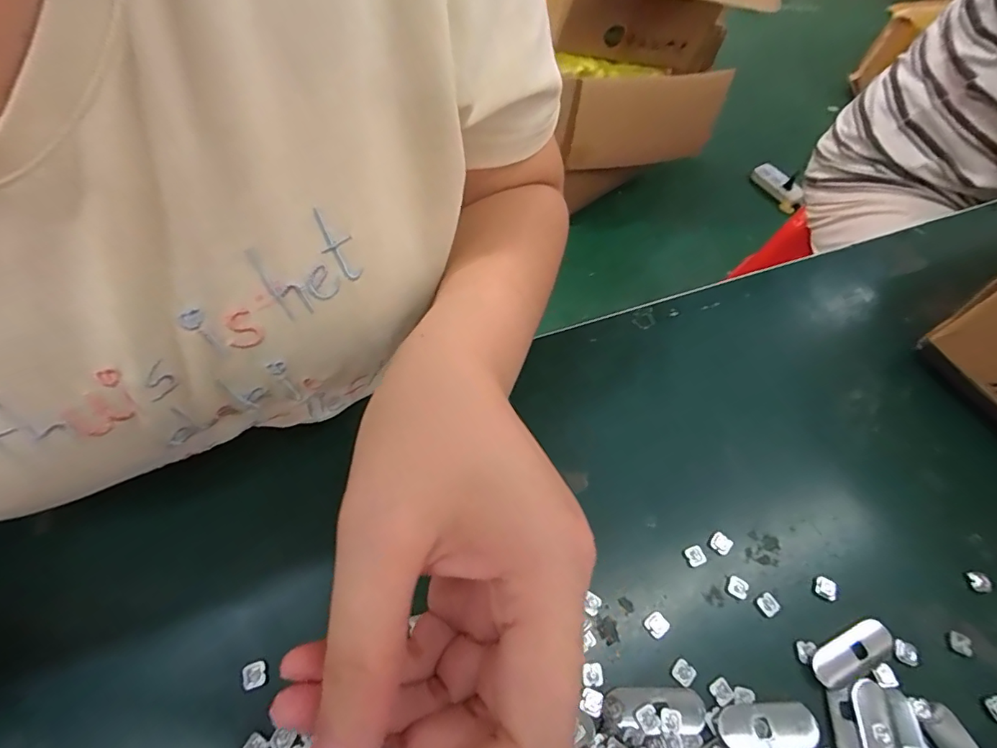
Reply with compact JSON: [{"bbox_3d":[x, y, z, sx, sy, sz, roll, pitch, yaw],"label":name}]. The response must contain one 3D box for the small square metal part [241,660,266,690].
[{"bbox_3d":[-0.119,0.146,0.235,0.010,0.004,0.011,-18,61,-13],"label":"small square metal part"}]

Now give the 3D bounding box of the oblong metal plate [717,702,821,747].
[{"bbox_3d":[0.130,0.170,0.234,0.049,0.004,0.018,-1,59,-3],"label":"oblong metal plate"}]

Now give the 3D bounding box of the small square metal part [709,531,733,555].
[{"bbox_3d":[0.128,0.097,0.278,0.011,0.004,0.010,41,65,20],"label":"small square metal part"}]

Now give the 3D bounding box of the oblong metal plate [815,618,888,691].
[{"bbox_3d":[0.184,0.144,0.252,0.048,0.004,0.017,-23,62,-16],"label":"oblong metal plate"}]

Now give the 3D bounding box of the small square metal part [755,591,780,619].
[{"bbox_3d":[0.146,0.125,0.263,0.010,0.004,0.011,-28,64,-18],"label":"small square metal part"}]

